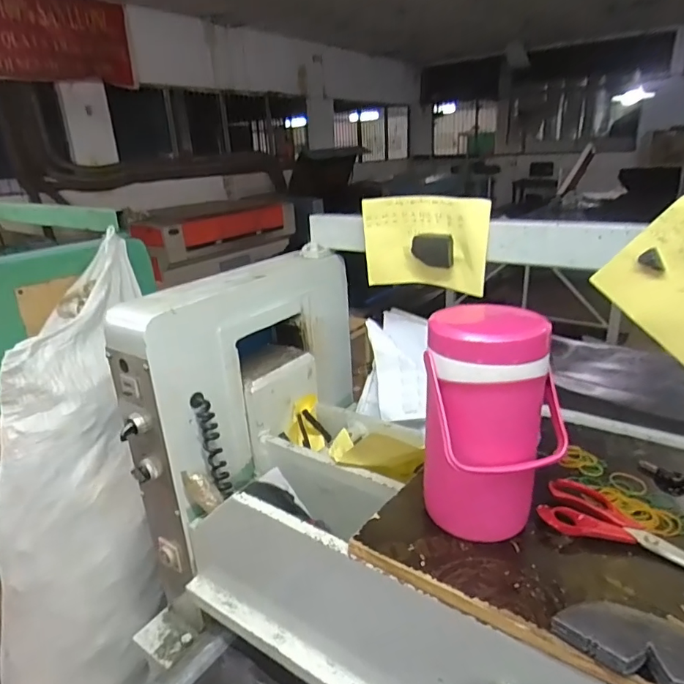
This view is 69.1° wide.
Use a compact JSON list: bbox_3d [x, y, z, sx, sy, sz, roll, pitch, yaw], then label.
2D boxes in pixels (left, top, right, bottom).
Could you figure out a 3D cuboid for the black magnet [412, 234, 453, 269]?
[{"bbox_3d":[0.147,-0.150,0.817,0.070,0.054,0.018,10,25,31],"label":"black magnet"}]

